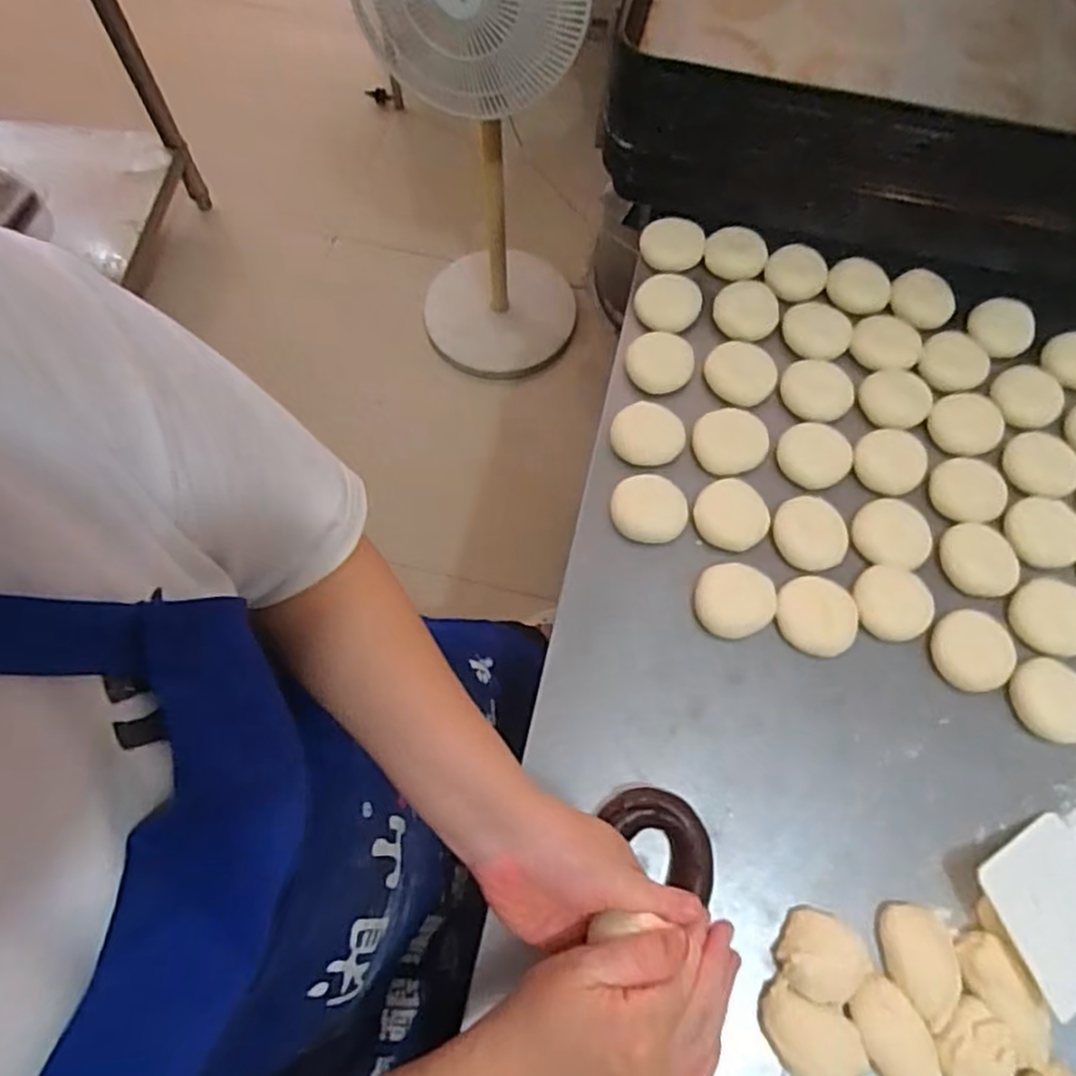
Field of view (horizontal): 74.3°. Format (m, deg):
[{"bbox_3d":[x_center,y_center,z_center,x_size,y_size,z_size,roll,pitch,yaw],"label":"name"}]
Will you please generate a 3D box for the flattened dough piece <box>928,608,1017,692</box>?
[{"bbox_3d":[0.363,0.094,0.595,0.063,0.010,0.065,5,68,0],"label":"flattened dough piece"}]

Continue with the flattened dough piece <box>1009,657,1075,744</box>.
[{"bbox_3d":[0.423,0.134,0.581,0.063,0.011,0.068,1,68,-1],"label":"flattened dough piece"}]

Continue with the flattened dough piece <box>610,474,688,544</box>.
[{"bbox_3d":[0.100,-0.027,0.639,0.065,0.012,0.062,1,68,-1],"label":"flattened dough piece"}]

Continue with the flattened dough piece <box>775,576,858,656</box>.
[{"bbox_3d":[0.238,0.065,0.604,0.063,0.013,0.066,1,68,-1],"label":"flattened dough piece"}]

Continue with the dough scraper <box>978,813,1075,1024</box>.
[{"bbox_3d":[0.375,0.263,0.511,0.111,0.008,0.093,-18,62,-23],"label":"dough scraper"}]

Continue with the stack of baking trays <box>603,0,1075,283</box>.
[{"bbox_3d":[0.395,-0.531,0.777,0.565,0.162,0.450,11,68,3],"label":"stack of baking trays"}]

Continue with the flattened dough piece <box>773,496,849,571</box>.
[{"bbox_3d":[0.242,-0.004,0.631,0.064,0.014,0.063,1,68,-1],"label":"flattened dough piece"}]

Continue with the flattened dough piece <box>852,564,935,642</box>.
[{"bbox_3d":[0.305,0.055,0.609,0.064,0.008,0.064,1,68,-1],"label":"flattened dough piece"}]

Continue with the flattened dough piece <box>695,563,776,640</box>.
[{"bbox_3d":[0.169,0.053,0.607,0.064,0.012,0.062,1,68,-1],"label":"flattened dough piece"}]

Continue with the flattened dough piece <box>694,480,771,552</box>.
[{"bbox_3d":[0.174,-0.021,0.635,0.064,0.010,0.061,1,68,-1],"label":"flattened dough piece"}]

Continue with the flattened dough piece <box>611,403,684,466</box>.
[{"bbox_3d":[0.105,-0.097,0.674,0.065,0.020,0.060,1,68,-1],"label":"flattened dough piece"}]

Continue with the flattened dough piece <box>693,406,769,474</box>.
[{"bbox_3d":[0.180,-0.092,0.666,0.061,0.024,0.060,1,68,-1],"label":"flattened dough piece"}]

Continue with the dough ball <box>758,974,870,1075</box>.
[{"bbox_3d":[0.186,0.342,0.487,0.070,0.024,0.051,36,71,12],"label":"dough ball"}]

